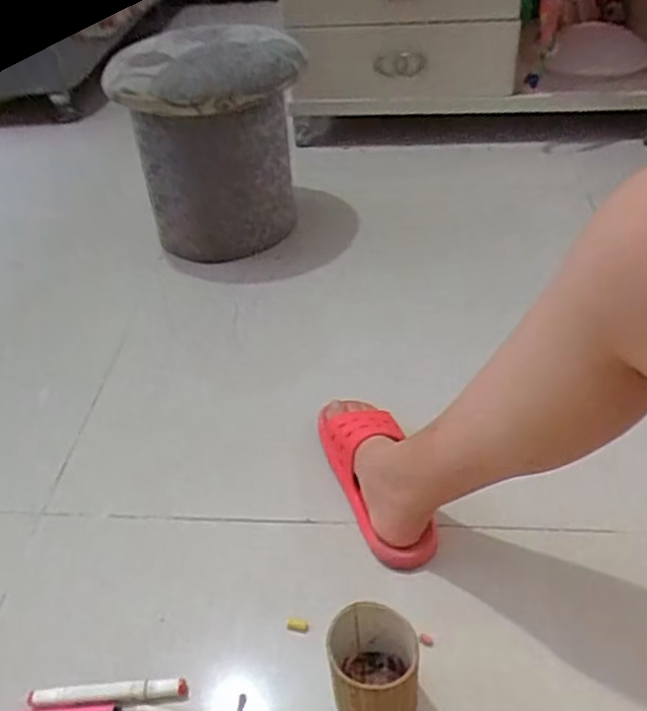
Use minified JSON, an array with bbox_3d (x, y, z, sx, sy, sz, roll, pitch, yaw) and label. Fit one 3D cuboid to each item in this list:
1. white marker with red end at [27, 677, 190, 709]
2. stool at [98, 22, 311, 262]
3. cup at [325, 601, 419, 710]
[{"bbox_3d":[-0.208,0.326,0.646,0.151,0.015,0.017,-5,41,1],"label":"white marker with red end"},{"bbox_3d":[-0.174,-0.352,1.161,0.266,0.343,0.268,3,42,9],"label":"stool"},{"bbox_3d":[0.044,0.280,0.599,0.075,0.104,0.083,0,42,6],"label":"cup"}]

